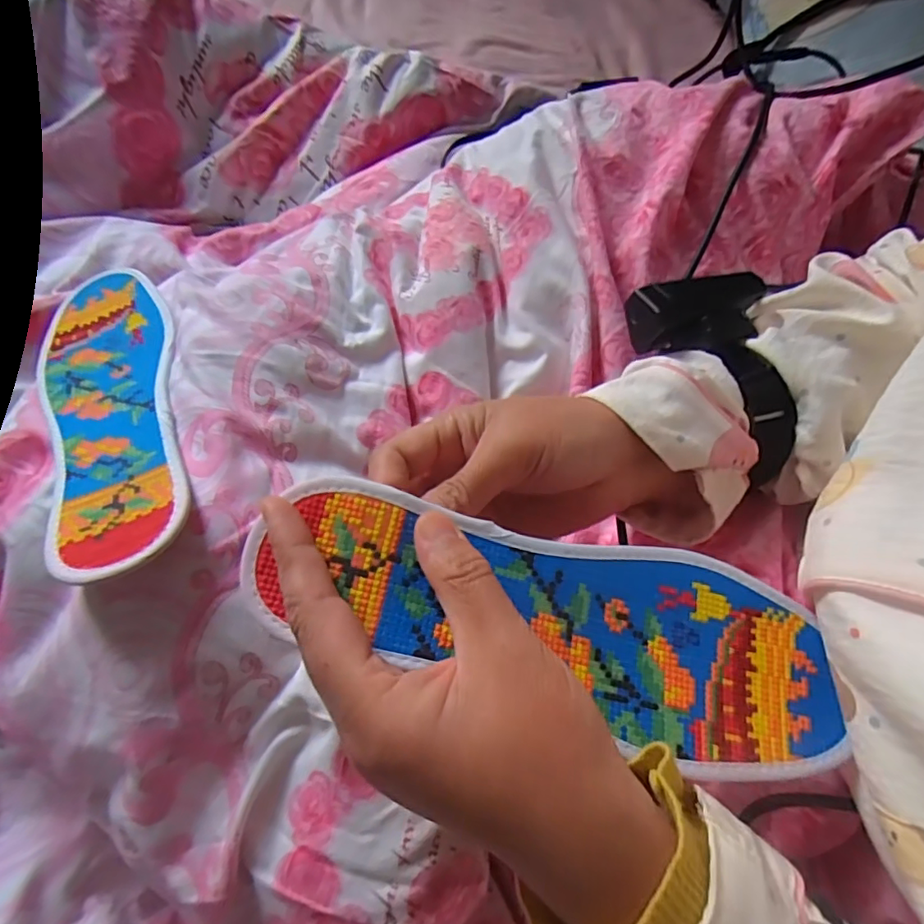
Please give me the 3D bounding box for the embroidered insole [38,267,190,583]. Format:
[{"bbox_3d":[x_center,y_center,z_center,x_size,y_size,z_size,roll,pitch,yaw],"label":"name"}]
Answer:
[{"bbox_3d":[-0.195,-0.038,0.306,0.074,0.010,0.245,-26,53,-9],"label":"embroidered insole"}]

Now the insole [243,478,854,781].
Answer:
[{"bbox_3d":[0.038,0.058,0.211,0.230,0.012,0.073,18,70,-7],"label":"insole"}]

